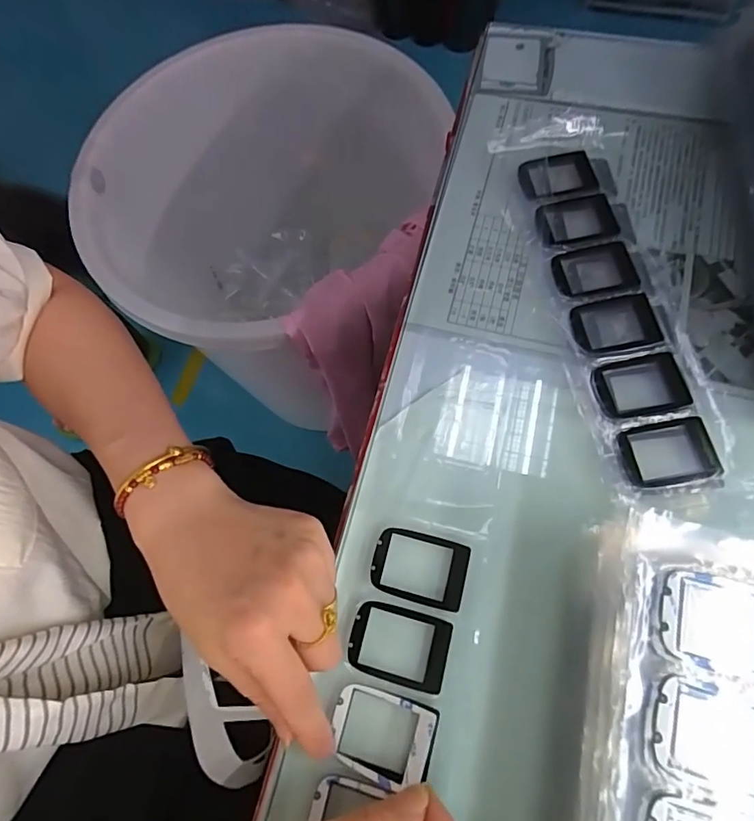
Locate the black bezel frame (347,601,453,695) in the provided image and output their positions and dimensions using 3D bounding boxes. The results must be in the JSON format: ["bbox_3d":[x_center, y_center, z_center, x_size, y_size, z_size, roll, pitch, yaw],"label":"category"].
[{"bbox_3d":[0.012,0.123,0.259,0.051,0.004,0.036,12,72,9],"label":"black bezel frame"}]

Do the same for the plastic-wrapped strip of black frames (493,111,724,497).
[{"bbox_3d":[0.151,-0.083,0.323,0.074,0.015,0.275,-12,69,-2],"label":"plastic-wrapped strip of black frames"}]

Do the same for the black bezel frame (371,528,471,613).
[{"bbox_3d":[0.023,0.086,0.271,0.051,0.004,0.036,13,72,9],"label":"black bezel frame"}]

